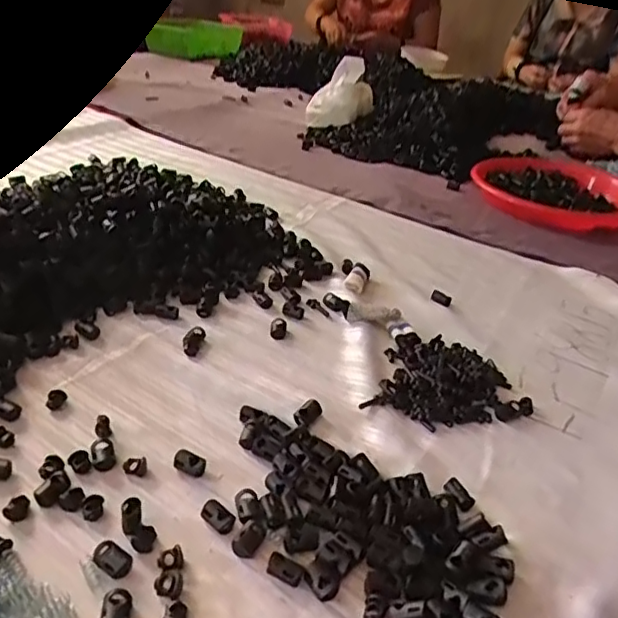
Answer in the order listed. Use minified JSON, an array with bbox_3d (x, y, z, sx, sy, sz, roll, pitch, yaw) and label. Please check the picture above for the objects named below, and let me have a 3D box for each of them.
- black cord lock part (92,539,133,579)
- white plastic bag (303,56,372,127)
[{"bbox_3d":[-0.105,0.133,0.311,0.021,0.007,0.015,22,35,21],"label":"black cord lock part"},{"bbox_3d":[0.055,-0.364,0.992,0.109,0.106,0.091,7,33,-1],"label":"white plastic bag"}]

